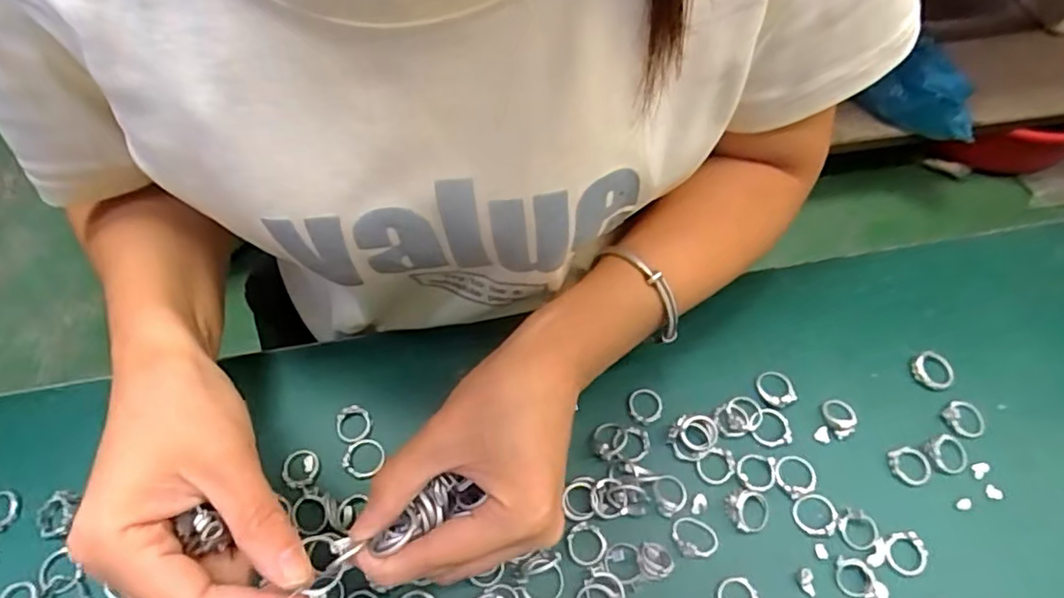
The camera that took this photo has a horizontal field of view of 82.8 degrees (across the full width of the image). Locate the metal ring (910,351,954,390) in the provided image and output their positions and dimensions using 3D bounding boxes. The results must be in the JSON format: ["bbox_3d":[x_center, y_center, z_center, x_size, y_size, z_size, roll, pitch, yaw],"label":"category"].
[{"bbox_3d":[0.238,0.041,0.357,0.023,0.004,0.021,-1,59,2],"label":"metal ring"}]

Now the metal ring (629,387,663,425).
[{"bbox_3d":[0.066,0.061,0.351,0.020,0.004,0.020,-1,59,2],"label":"metal ring"}]

